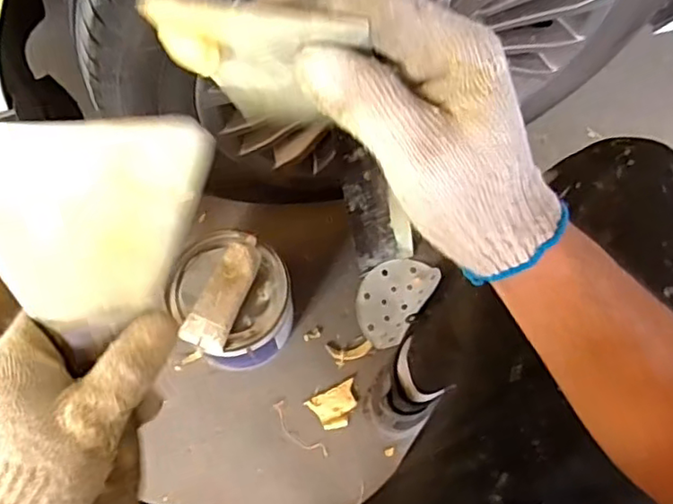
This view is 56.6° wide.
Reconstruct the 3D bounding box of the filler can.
[{"bbox_3d":[-0.133,0.070,0.821,0.145,0.164,0.152,0,72,-1],"label":"filler can"}]

